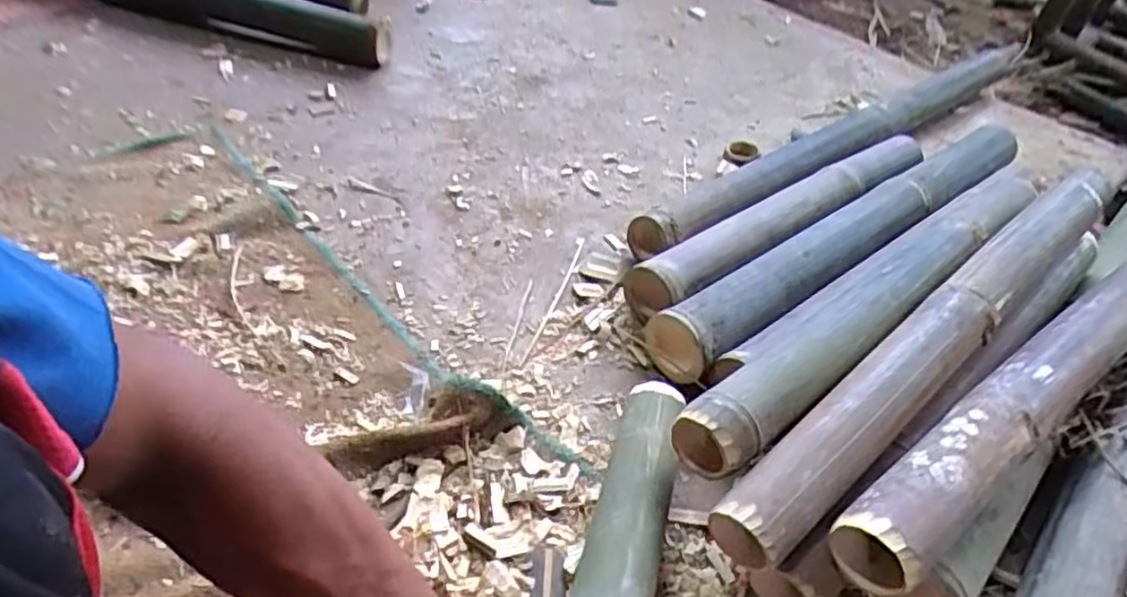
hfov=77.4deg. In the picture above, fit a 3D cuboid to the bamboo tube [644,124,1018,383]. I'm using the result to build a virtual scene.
[{"bbox_3d":[0.426,-0.103,0.950,0.822,0.066,0.077,-26,51,-31],"label":"bamboo tube"}]

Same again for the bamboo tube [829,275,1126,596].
[{"bbox_3d":[0.475,0.080,0.690,0.644,0.068,0.070,-25,53,-30],"label":"bamboo tube"}]

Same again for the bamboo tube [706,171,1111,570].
[{"bbox_3d":[0.405,0.024,0.723,0.730,0.079,0.072,-28,54,-32],"label":"bamboo tube"}]

